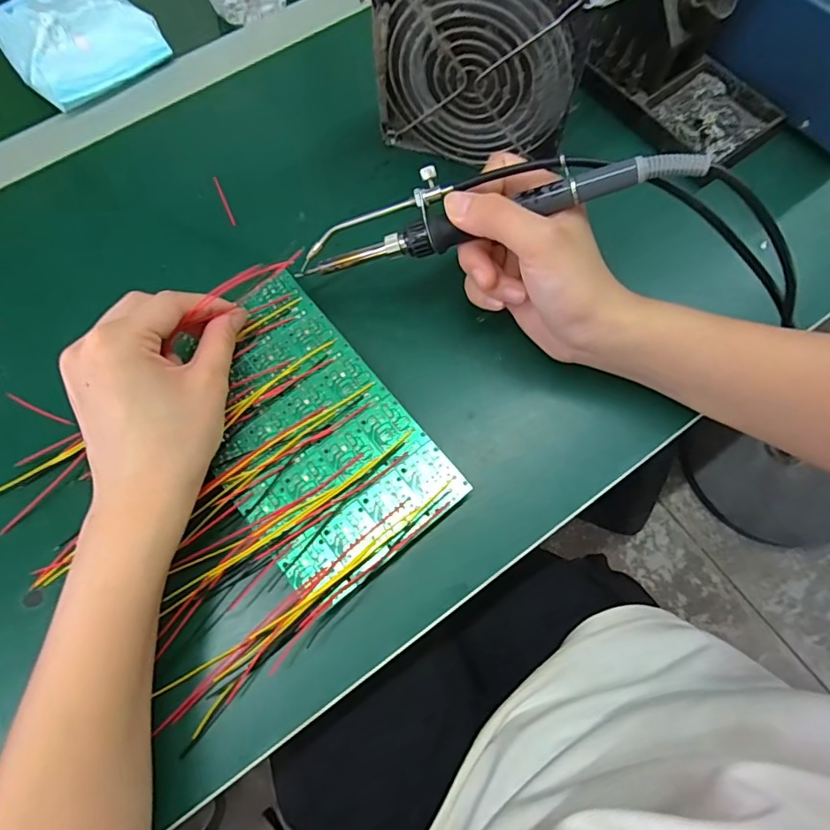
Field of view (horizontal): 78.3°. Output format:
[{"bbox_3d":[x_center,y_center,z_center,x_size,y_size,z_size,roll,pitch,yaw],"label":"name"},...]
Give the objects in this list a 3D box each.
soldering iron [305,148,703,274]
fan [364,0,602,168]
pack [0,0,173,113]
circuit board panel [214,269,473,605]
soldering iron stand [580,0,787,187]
[{"bbox_3d":[0.034,-0.110,0.264,0.205,0.020,0.035,-10,70,15],"label":"soldering iron"},{"bbox_3d":[0.037,-0.212,0.300,0.120,0.114,0.044,13,72,5],"label":"fan"},{"bbox_3d":[-0.248,-0.279,0.375,0.098,0.040,0.096,-38,75,-11],"label":"pack"},{"bbox_3d":[-0.062,0.010,0.286,0.098,0.014,0.166,-38,75,-11],"label":"circuit board panel"},{"bbox_3d":[0.186,-0.237,0.336,0.075,0.067,0.126,-41,75,-12],"label":"soldering iron stand"}]

